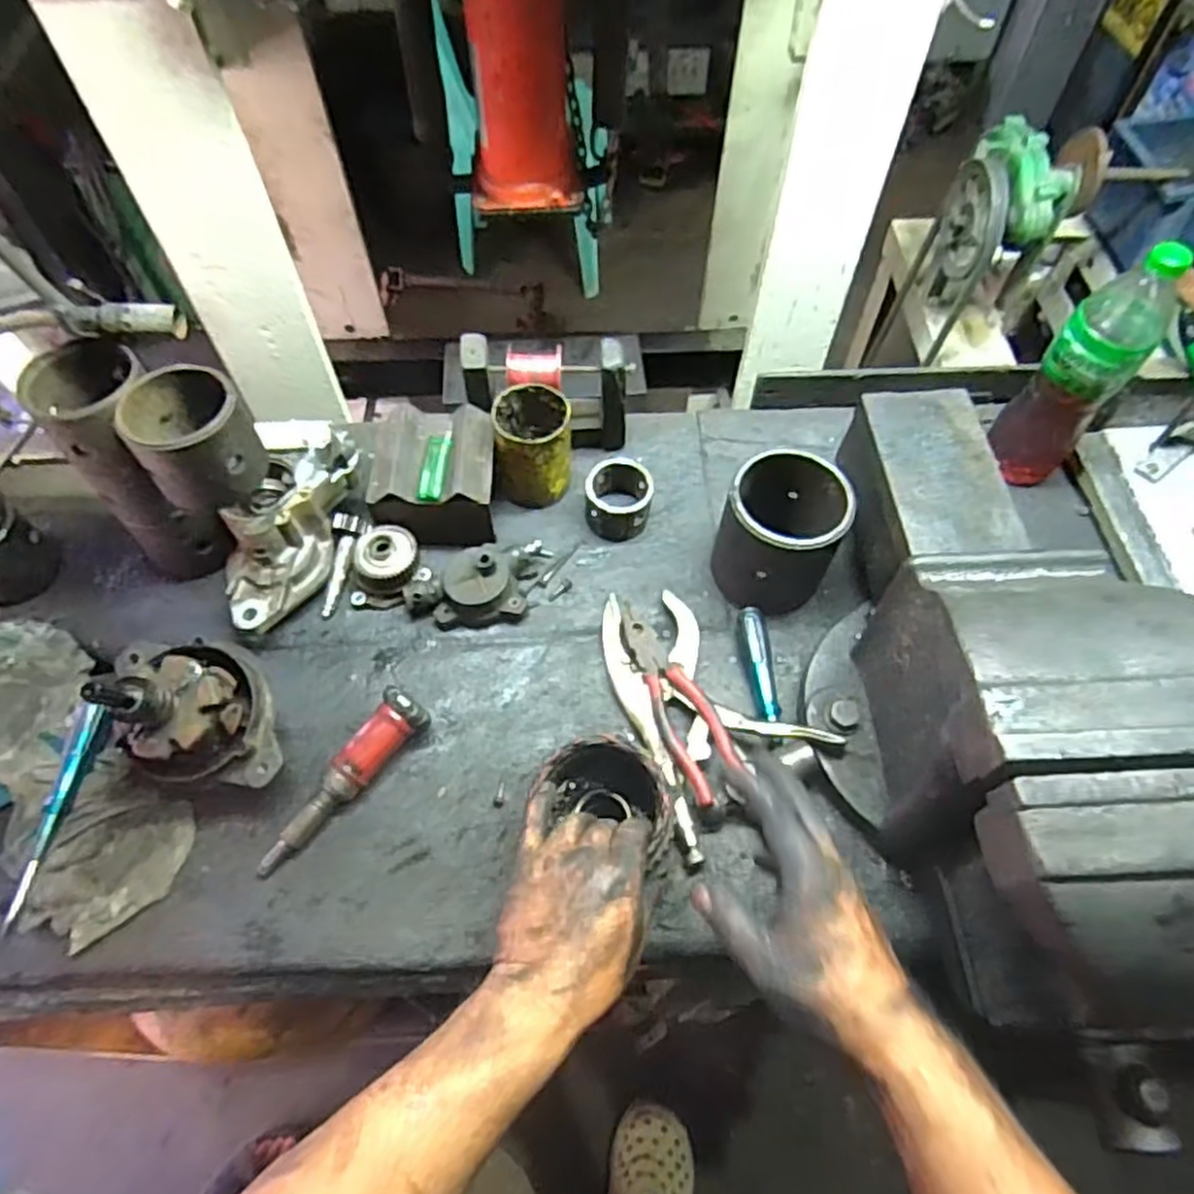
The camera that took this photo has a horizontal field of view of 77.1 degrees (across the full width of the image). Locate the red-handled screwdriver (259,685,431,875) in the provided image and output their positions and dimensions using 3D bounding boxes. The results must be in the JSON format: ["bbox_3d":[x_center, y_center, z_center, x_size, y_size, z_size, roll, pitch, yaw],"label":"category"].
[{"bbox_3d":[-0.223,0.163,0.656,0.039,0.032,0.186,37,81,20],"label":"red-handled screwdriver"}]

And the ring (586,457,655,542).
[{"bbox_3d":[0.023,-0.106,0.790,0.071,0.052,0.074,5,60,4],"label":"ring"}]

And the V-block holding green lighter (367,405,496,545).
[{"bbox_3d":[-0.166,-0.128,0.769,0.123,0.072,0.129,0,59,1],"label":"V-block holding green lighter"}]

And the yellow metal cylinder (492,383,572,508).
[{"bbox_3d":[-0.066,-0.154,0.780,0.077,0.116,0.071,-4,59,-2],"label":"yellow metal cylinder"}]

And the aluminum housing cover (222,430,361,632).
[{"bbox_3d":[-0.308,-0.070,0.729,0.088,0.079,0.205,21,81,13],"label":"aluminum housing cover"}]

